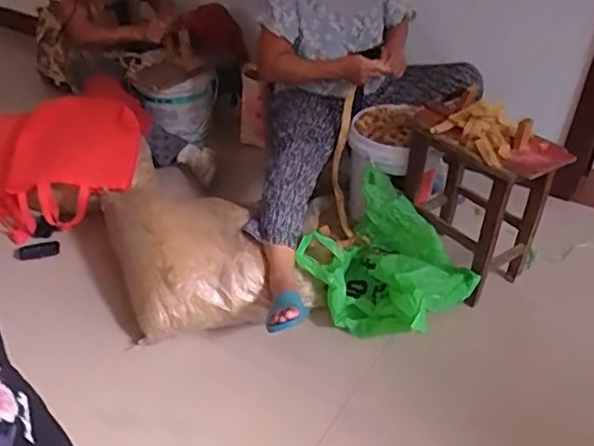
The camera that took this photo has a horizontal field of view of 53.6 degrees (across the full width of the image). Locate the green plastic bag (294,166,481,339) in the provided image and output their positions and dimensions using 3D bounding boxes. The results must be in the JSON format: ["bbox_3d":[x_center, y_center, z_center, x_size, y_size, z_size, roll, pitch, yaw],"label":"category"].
[{"bbox_3d":[0.256,0.116,1.566,0.417,0.199,0.446,19,40,24],"label":"green plastic bag"}]

